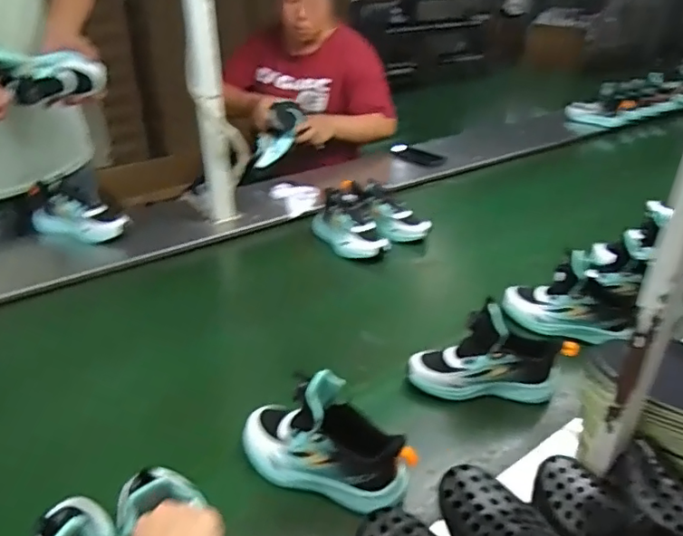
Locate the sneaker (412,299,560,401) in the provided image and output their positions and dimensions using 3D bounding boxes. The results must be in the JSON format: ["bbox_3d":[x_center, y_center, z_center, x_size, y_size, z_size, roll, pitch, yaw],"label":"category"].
[{"bbox_3d":[0.208,0.129,0.793,0.216,0.121,0.072,1,31,1],"label":"sneaker"}]

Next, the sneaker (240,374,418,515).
[{"bbox_3d":[-0.020,0.197,0.650,0.219,0.120,0.082,15,34,24],"label":"sneaker"}]

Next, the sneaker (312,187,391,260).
[{"bbox_3d":[0.017,-0.103,1.223,0.106,0.098,0.207,-14,34,-23],"label":"sneaker"}]

